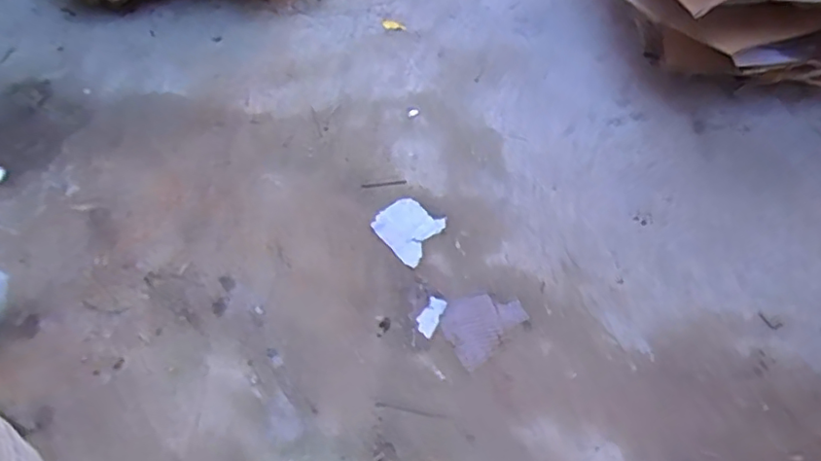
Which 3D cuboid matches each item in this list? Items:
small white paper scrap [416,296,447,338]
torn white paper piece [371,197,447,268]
[{"bbox_3d":[0.025,0.108,0.755,0.026,0.005,0.056,22,51,17],"label":"small white paper scrap"},{"bbox_3d":[-0.004,-0.004,0.852,0.092,0.006,0.098,30,54,22],"label":"torn white paper piece"}]

